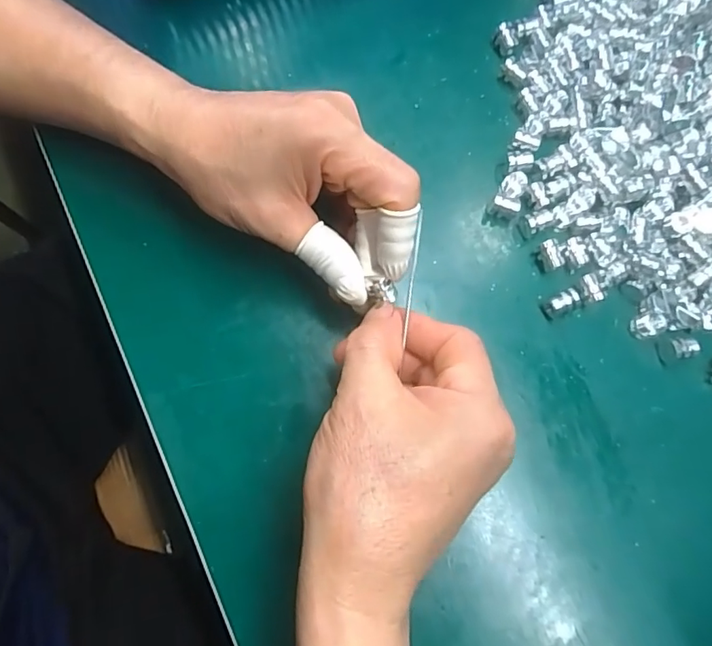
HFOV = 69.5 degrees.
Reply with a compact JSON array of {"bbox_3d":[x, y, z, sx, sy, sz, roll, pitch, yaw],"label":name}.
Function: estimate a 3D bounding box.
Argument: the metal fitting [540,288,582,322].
[{"bbox_3d":[0.114,-0.011,0.283,0.021,0.011,0.010,-26,76,-7],"label":"metal fitting"}]

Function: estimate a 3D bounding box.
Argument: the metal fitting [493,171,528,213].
[{"bbox_3d":[0.090,-0.076,0.298,0.015,0.010,0.024,22,76,6],"label":"metal fitting"}]

